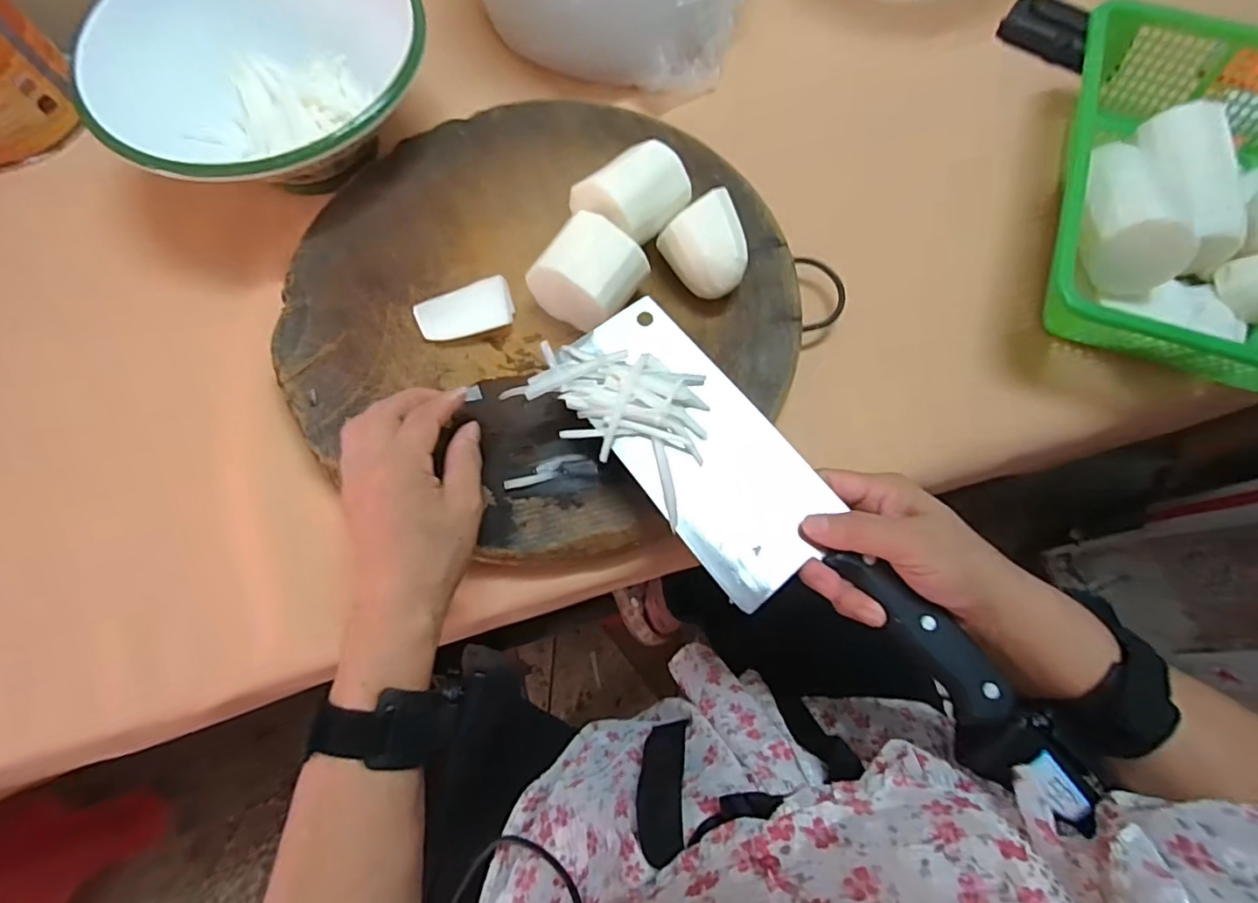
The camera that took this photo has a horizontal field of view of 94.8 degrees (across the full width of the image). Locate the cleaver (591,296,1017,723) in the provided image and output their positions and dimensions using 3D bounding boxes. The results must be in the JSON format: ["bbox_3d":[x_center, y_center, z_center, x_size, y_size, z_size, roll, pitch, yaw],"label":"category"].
[{"bbox_3d":[0.072,0.034,0.315,0.083,0.014,0.282,-39,76,-12],"label":"cleaver"}]

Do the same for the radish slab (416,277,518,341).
[{"bbox_3d":[-0.112,-0.095,0.395,0.065,0.015,0.032,-14,73,-5],"label":"radish slab"}]

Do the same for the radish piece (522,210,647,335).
[{"bbox_3d":[-0.026,-0.112,0.381,0.059,0.058,0.056,34,75,9],"label":"radish piece"}]

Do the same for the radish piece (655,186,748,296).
[{"bbox_3d":[0.055,-0.133,0.389,0.054,0.052,0.054,-38,77,-12],"label":"radish piece"}]

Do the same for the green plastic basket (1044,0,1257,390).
[{"bbox_3d":[0.431,-0.191,0.441,0.220,0.083,0.316,17,72,6],"label":"green plastic basket"}]

